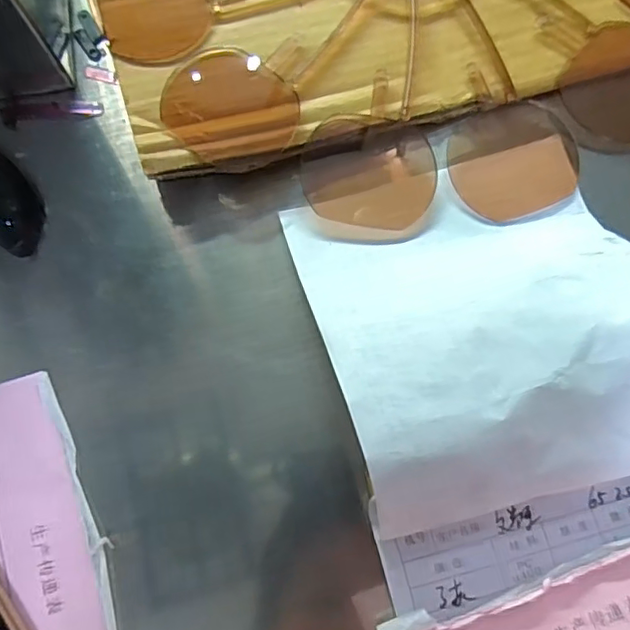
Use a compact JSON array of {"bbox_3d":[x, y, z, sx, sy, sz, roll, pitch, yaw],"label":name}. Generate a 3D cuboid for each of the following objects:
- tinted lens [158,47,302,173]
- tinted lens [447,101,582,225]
[{"bbox_3d":[-0.040,-0.099,0.274,0.061,0.007,0.056,0,77,1],"label":"tinted lens"},{"bbox_3d":[0.098,-0.077,0.283,0.061,0.006,0.056,0,77,1],"label":"tinted lens"}]

